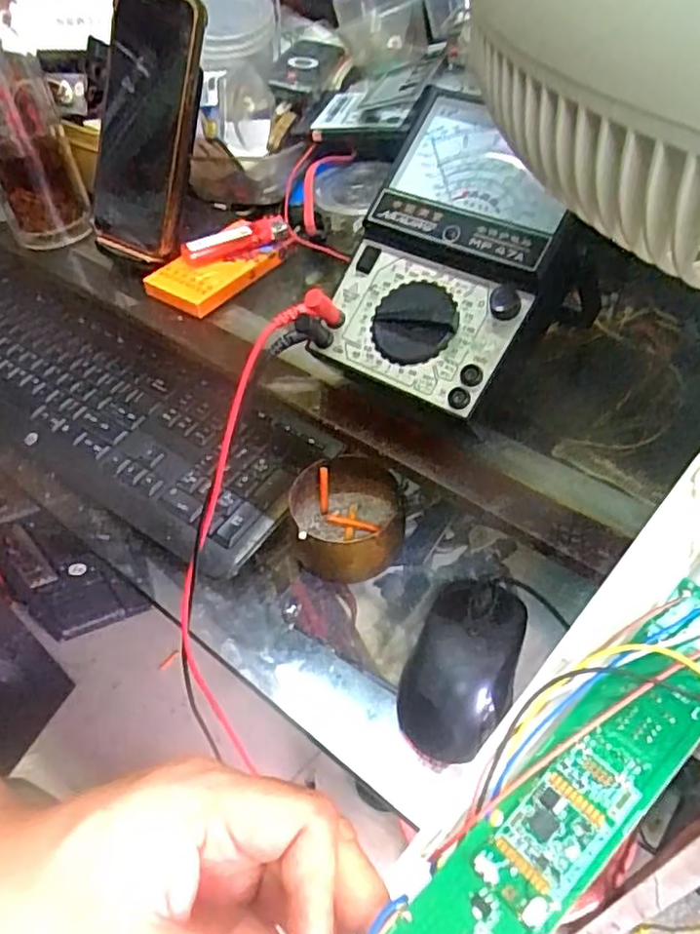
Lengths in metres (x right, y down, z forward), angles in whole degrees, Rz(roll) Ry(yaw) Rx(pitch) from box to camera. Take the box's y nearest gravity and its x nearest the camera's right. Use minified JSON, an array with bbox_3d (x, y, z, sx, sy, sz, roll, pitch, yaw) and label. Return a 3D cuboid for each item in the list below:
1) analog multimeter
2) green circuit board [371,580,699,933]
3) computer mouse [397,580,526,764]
[{"bbox_3d":[0.057,-0.113,0.366,0.106,0.045,0.163,16,85,26],"label":"analog multimeter"},{"bbox_3d":[0.066,0.113,0.212,0.189,0.009,0.037,-43,57,-14],"label":"green circuit board"},{"bbox_3d":[0.067,0.111,0.389,0.059,0.032,0.116,16,52,18],"label":"computer mouse"}]

